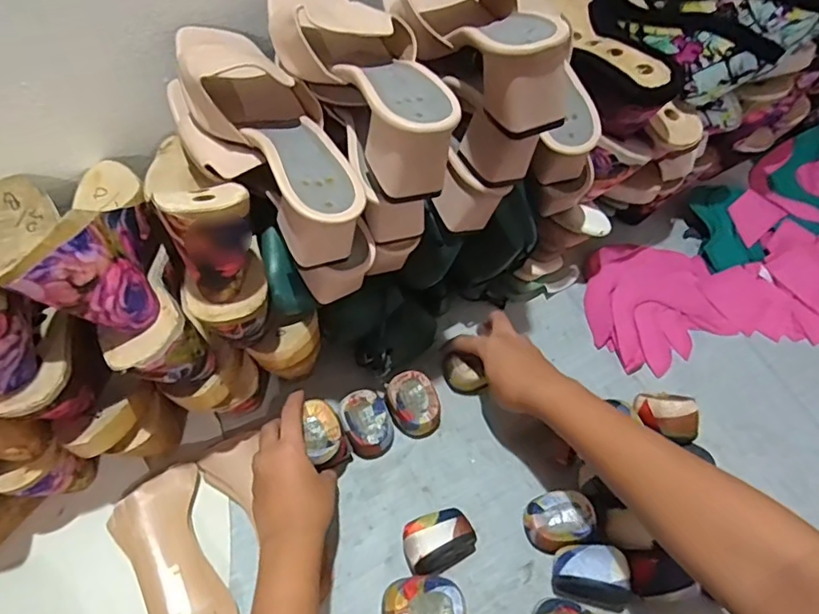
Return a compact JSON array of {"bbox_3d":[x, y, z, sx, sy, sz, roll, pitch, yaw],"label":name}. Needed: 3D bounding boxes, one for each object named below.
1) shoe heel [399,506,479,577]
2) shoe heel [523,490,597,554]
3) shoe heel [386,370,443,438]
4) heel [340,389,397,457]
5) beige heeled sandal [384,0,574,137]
[{"bbox_3d":[0.026,0.211,0.502,0.063,0.046,0.046,-18,62,-12],"label":"shoe heel"},{"bbox_3d":[0.139,0.196,0.515,0.061,0.045,0.048,-21,63,-14],"label":"shoe heel"},{"bbox_3d":[0.005,0.102,0.576,0.048,0.032,0.064,-22,63,-14],"label":"shoe heel"},{"bbox_3d":[-0.042,0.119,0.565,0.045,0.033,0.063,-21,63,-14],"label":"heel"},{"bbox_3d":[0.047,-0.227,0.432,0.089,0.085,0.230,-14,52,-10],"label":"beige heeled sandal"}]

